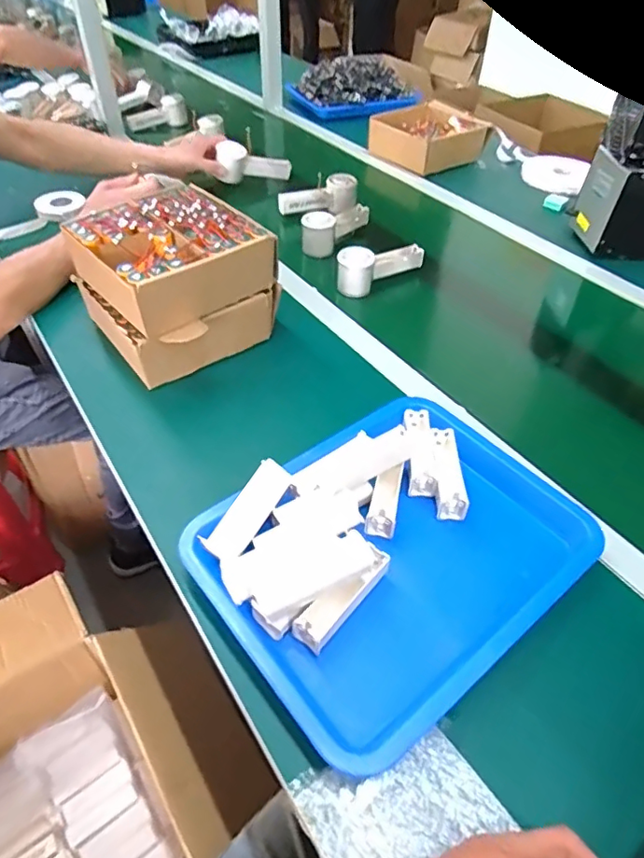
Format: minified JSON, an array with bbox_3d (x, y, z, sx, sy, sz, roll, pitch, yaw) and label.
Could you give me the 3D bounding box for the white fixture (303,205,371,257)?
[{"bbox_3d":[0.031,-0.359,0.959,0.149,0.066,0.050,-30,54,-27],"label":"white fixture"}]

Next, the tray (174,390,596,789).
[{"bbox_3d":[0.074,0.107,0.505,0.327,0.058,0.251,-31,54,-27],"label":"tray"}]

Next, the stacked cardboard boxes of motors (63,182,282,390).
[{"bbox_3d":[-0.187,-0.189,0.690,0.201,0.143,0.196,-30,53,-27],"label":"stacked cardboard boxes of motors"}]

